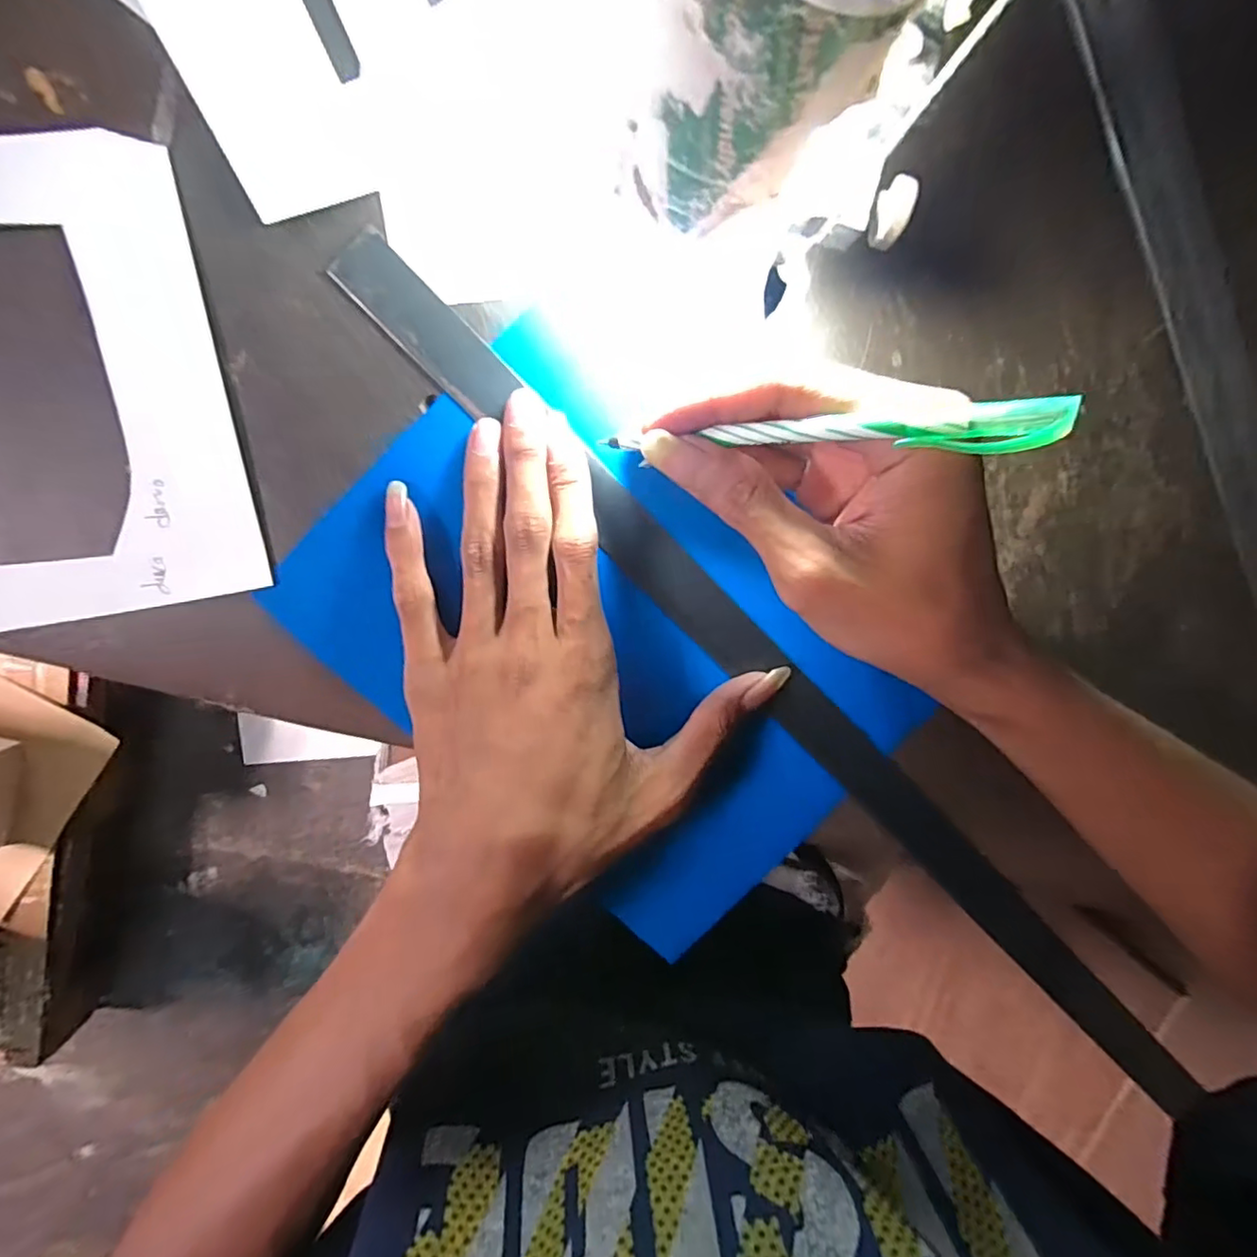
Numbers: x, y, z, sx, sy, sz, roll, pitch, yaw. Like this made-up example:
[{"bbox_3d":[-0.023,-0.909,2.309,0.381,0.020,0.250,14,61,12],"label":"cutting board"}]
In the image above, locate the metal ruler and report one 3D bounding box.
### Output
[{"bbox_3d":[0.083,0.041,0.257,0.516,0.004,0.029,44,91,-9],"label":"metal ruler"}]

